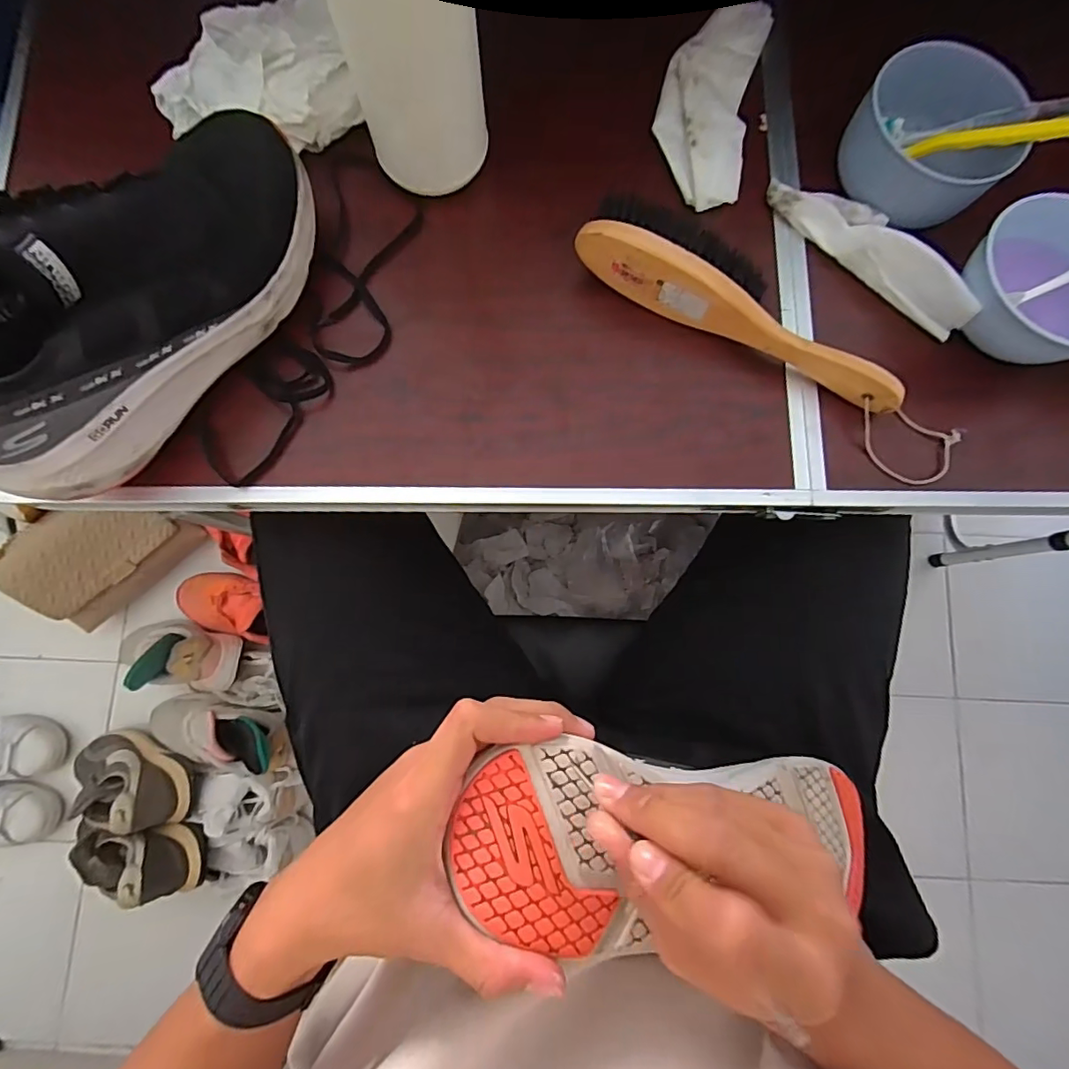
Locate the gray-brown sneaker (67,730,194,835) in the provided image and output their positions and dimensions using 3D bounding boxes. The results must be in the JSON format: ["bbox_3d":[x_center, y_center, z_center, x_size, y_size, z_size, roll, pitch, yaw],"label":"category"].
[{"bbox_3d":[-0.645,0.380,0.808,0.246,0.097,0.112,9,80,27],"label":"gray-brown sneaker"}]

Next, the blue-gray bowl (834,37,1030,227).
[{"bbox_3d":[0.277,-0.275,0.363,0.090,0.051,0.103,-44,84,-7],"label":"blue-gray bowl"}]

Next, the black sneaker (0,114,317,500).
[{"bbox_3d":[-0.240,-0.149,0.311,0.096,0.095,0.272,37,83,5],"label":"black sneaker"}]

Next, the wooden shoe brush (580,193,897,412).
[{"bbox_3d":[0.142,-0.159,0.354,0.231,0.036,0.046,28,82,3],"label":"wooden shoe brush"}]

